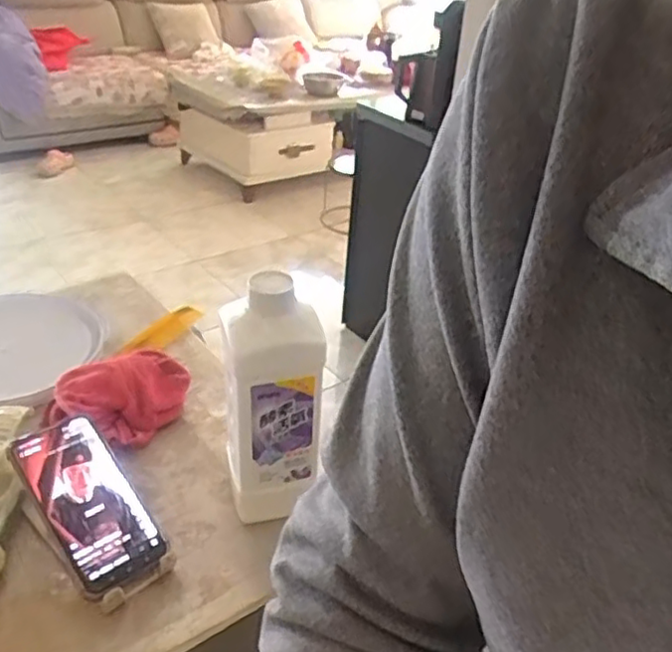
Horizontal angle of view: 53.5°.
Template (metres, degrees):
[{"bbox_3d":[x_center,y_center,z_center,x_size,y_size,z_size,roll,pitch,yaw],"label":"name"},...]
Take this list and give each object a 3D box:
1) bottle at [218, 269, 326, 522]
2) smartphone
[{"bbox_3d":[-0.059,0.072,0.593,0.080,0.242,0.060,-5,33,-14],"label":"bottle"},{"bbox_3d":[-0.218,0.153,0.587,0.076,0.017,0.158,-24,64,-37],"label":"smartphone"}]

